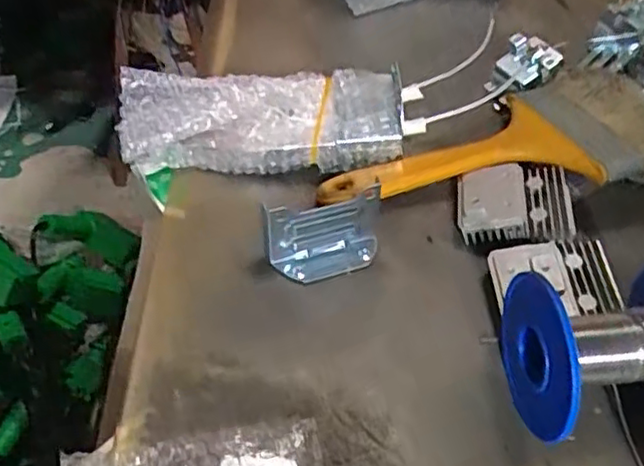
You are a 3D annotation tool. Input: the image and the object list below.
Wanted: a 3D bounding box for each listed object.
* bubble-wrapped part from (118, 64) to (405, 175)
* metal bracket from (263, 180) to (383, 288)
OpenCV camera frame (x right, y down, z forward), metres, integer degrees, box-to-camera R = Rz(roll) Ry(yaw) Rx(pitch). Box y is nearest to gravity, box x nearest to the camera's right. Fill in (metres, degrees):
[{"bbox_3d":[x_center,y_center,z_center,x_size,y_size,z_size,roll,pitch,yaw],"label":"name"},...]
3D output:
[{"bbox_3d":[-0.034,-0.068,0.362,0.154,0.043,0.063,1,49,-2],"label":"bubble-wrapped part"},{"bbox_3d":[0.003,0.001,0.315,0.058,0.032,0.023,-12,50,-12],"label":"metal bracket"}]

